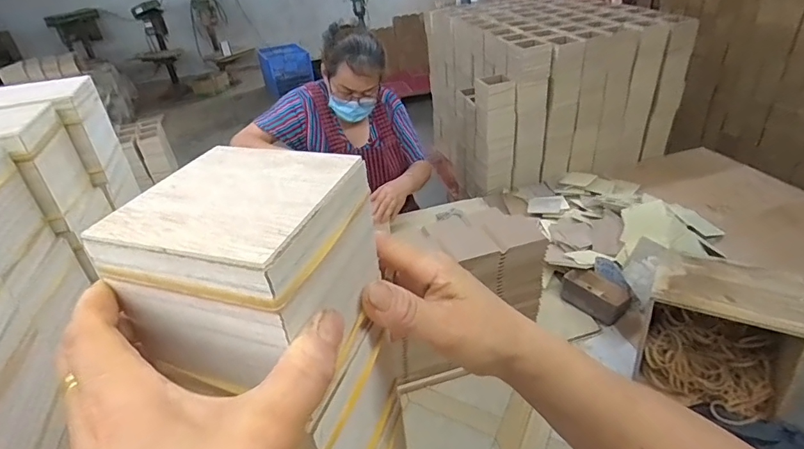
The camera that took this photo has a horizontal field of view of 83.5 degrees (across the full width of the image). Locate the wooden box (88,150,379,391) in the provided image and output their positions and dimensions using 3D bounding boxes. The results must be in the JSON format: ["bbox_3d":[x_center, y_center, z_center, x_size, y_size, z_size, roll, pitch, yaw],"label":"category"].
[{"bbox_3d":[-0.069,0.019,0.215,0.087,0.074,0.091,7,35,18],"label":"wooden box"}]

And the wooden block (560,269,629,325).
[{"bbox_3d":[0.419,0.151,0.960,0.084,0.048,0.143,-31,41,-32],"label":"wooden block"}]

